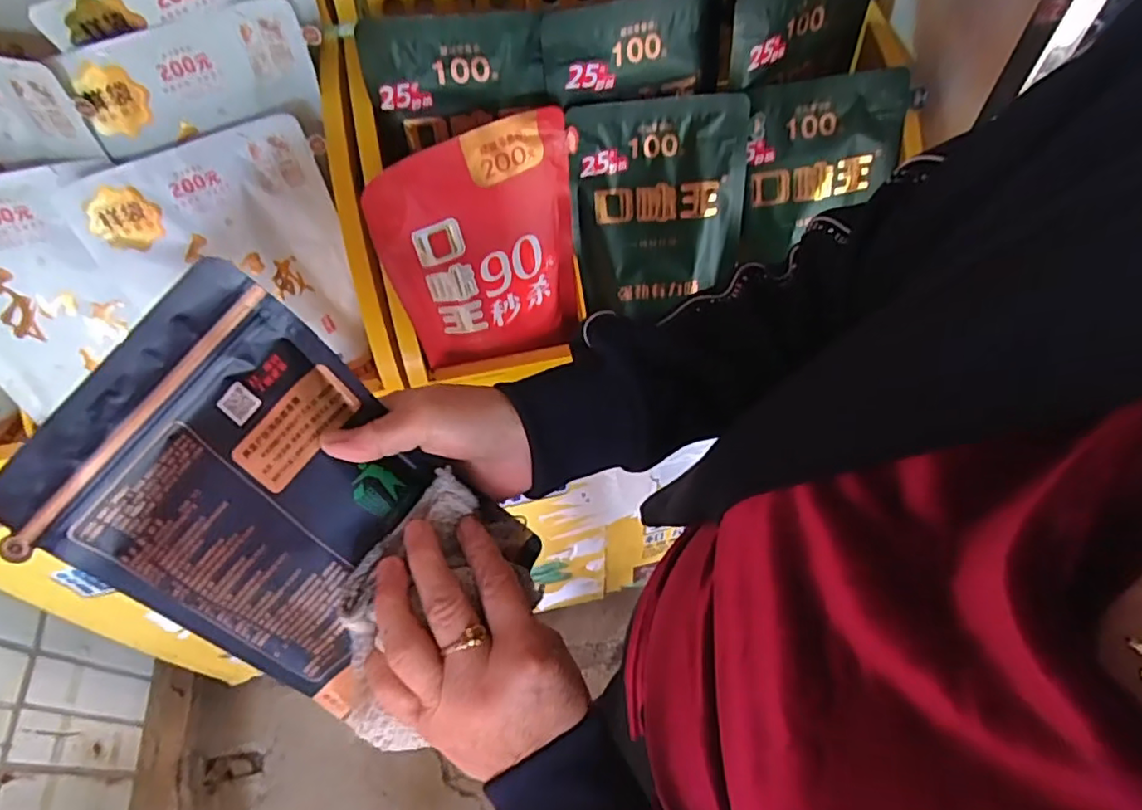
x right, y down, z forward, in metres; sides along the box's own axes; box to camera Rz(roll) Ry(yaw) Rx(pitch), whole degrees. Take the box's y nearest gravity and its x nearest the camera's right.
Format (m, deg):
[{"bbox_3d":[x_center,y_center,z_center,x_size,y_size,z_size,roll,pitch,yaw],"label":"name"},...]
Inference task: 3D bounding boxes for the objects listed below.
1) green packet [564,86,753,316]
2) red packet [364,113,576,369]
[{"bbox_3d":[0.079,-0.173,0.536,0.151,0.170,0.021,-7,22,-5],"label":"green packet"},{"bbox_3d":[-0.059,-0.119,0.504,0.165,0.192,0.053,-32,61,-16],"label":"red packet"}]

